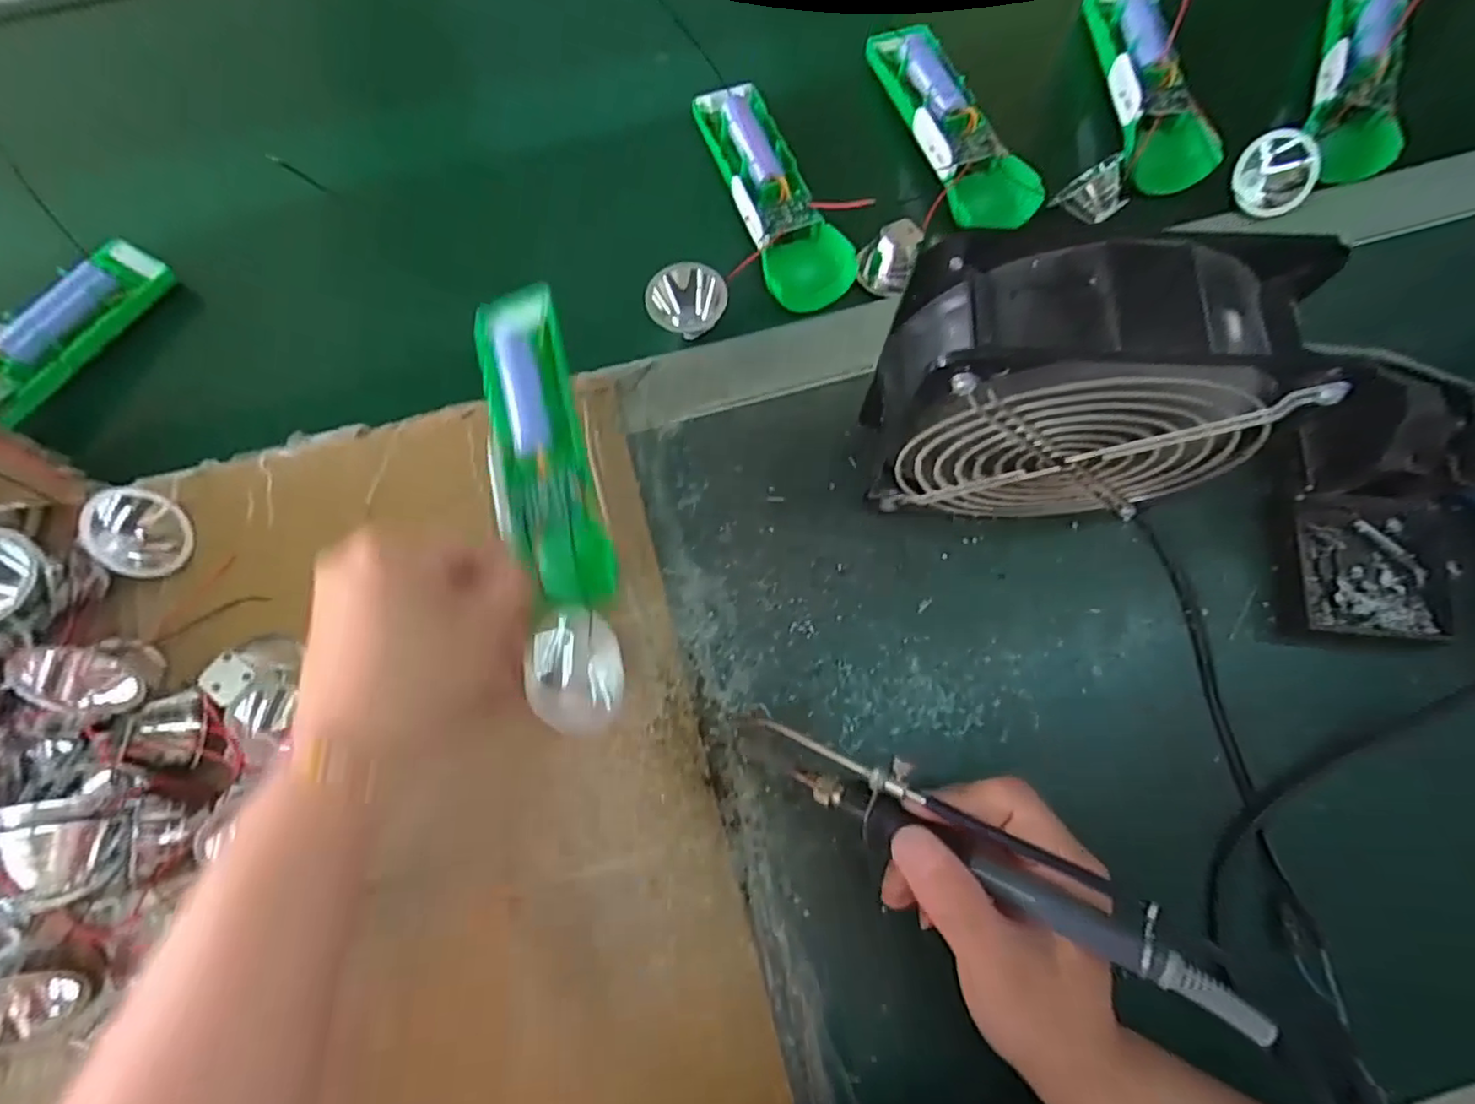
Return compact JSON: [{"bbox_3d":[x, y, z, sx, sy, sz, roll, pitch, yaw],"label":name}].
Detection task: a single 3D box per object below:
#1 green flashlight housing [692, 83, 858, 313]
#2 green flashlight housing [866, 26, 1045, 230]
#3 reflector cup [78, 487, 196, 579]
[{"bbox_3d":[0.019,-0.215,0.394,0.050,0.022,0.155,-22,76,-6],"label":"green flashlight housing"},{"bbox_3d":[0.122,-0.254,0.401,0.041,0.031,0.153,-29,76,-8],"label":"green flashlight housing"},{"bbox_3d":[-0.304,-0.010,0.337,0.023,0.046,0.041,6,73,29],"label":"reflector cup"}]

